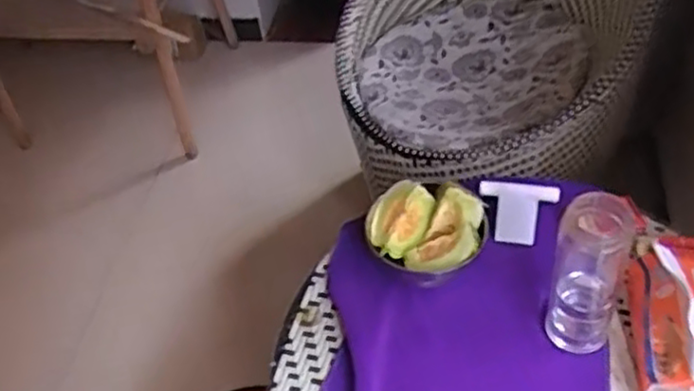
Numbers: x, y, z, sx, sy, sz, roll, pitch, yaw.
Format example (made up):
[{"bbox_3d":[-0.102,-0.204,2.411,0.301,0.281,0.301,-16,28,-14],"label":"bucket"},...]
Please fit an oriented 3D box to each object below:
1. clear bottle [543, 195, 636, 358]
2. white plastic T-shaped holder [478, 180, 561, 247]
[{"bbox_3d":[0.258,0.092,0.795,0.072,0.229,0.069,-3,47,4],"label":"clear bottle"},{"bbox_3d":[0.216,0.024,0.938,0.095,0.080,0.009,9,20,12],"label":"white plastic T-shaped holder"}]

